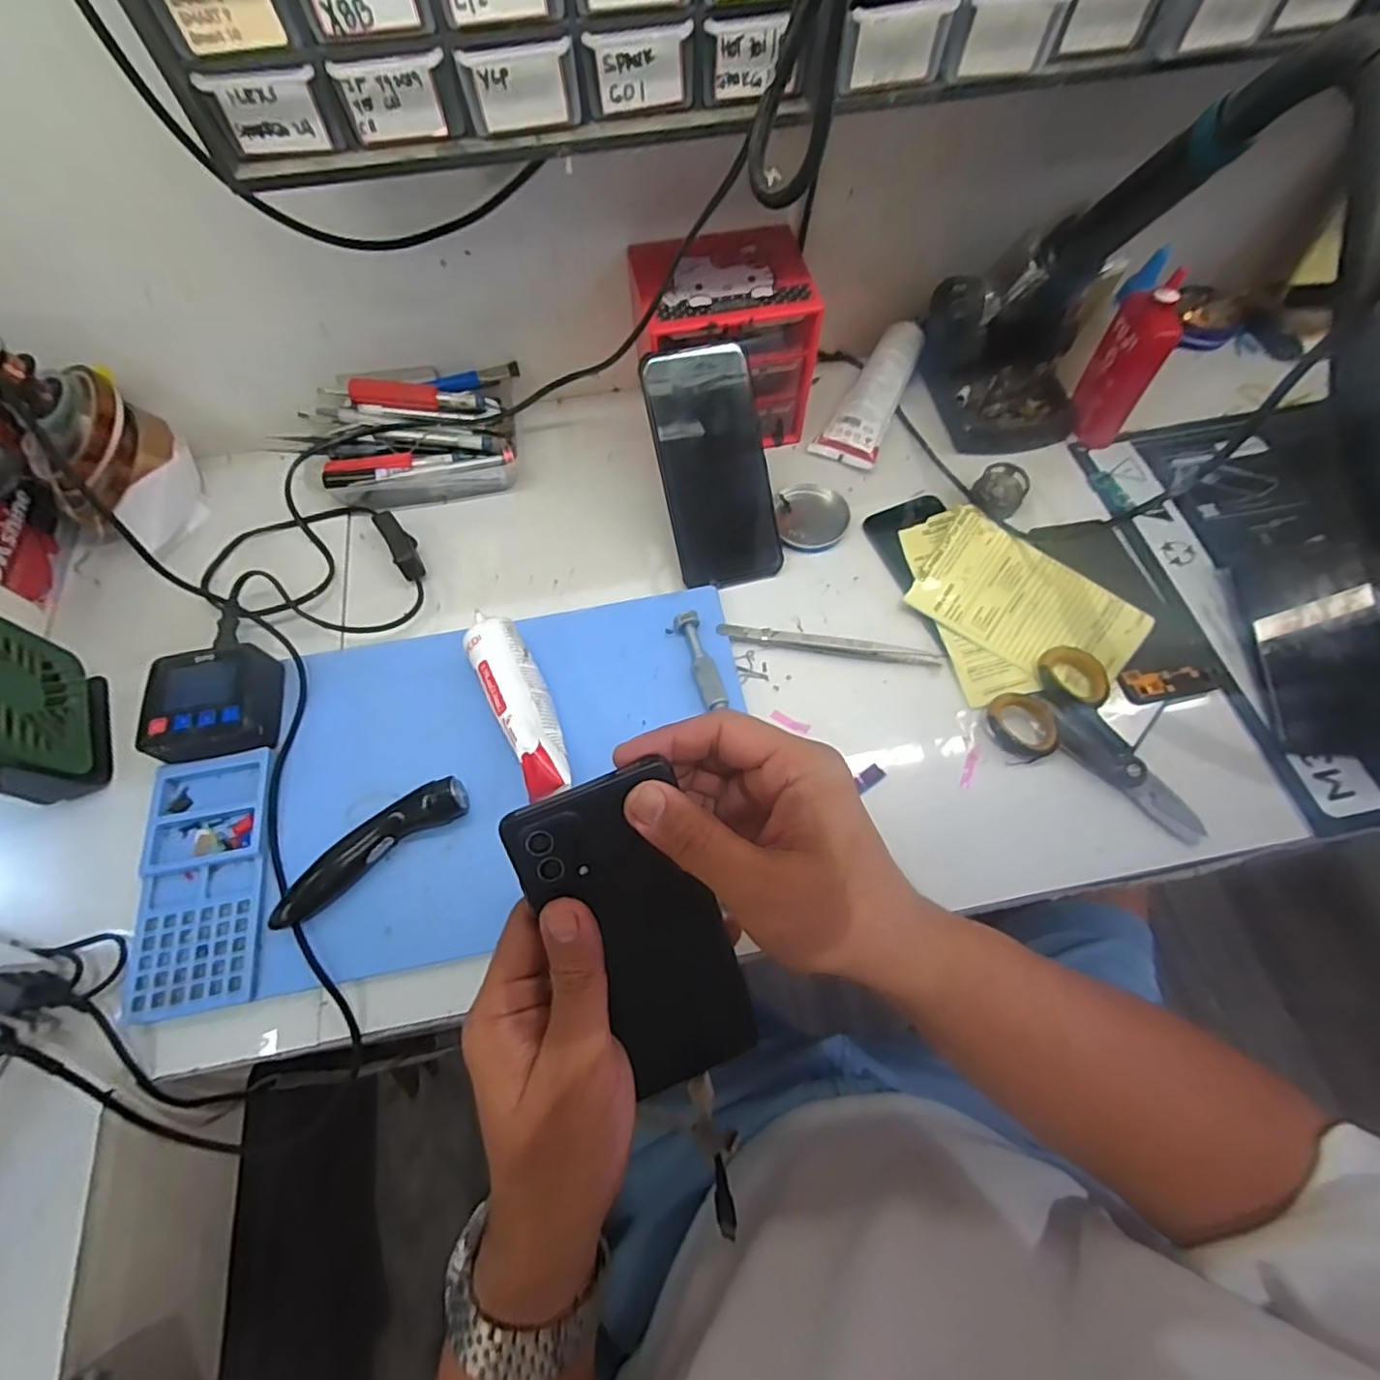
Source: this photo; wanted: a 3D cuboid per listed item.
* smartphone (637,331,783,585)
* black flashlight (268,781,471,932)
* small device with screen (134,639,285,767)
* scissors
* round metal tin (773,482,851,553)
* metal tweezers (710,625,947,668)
[{"bbox_3d":[0.018,-0.161,0.452,0.077,0.004,0.164,-14,104,-4],"label":"smartphone"},{"bbox_3d":[-0.194,0.092,0.373,0.122,0.027,0.035,-31,67,-15],"label":"black flashlight"},{"bbox_3d":[-0.314,0.009,0.406,0.069,0.031,0.075,-11,65,-3],"label":"small device with screen"},{"bbox_3d":[0.267,0.041,0.400,0.079,0.015,0.136,-41,76,-8],"label":"scissors"},{"bbox_3d":[0.098,-0.142,0.494,0.056,0.011,0.067,-5,63,-4],"label":"round metal tin"},{"bbox_3d":[0.099,-0.032,0.442,0.156,0.014,0.012,9,63,4],"label":"metal tweezers"}]

